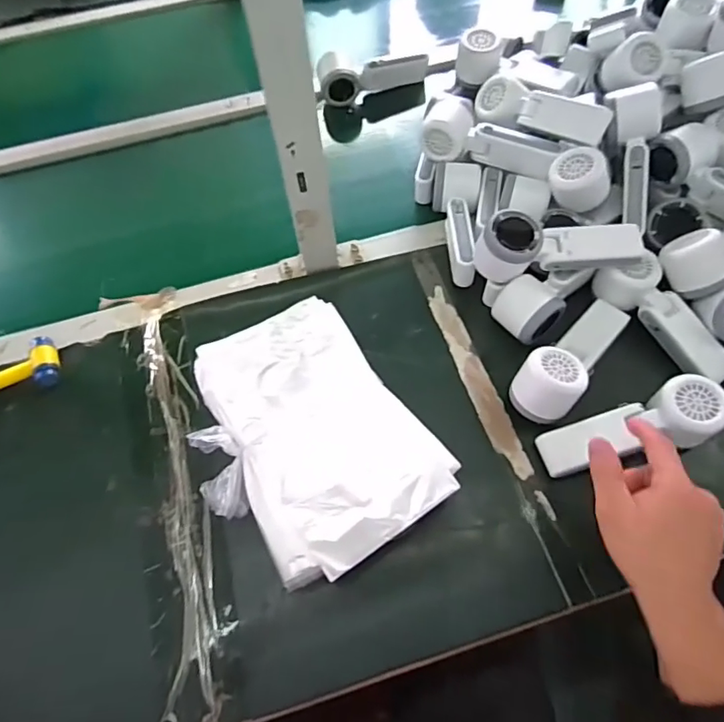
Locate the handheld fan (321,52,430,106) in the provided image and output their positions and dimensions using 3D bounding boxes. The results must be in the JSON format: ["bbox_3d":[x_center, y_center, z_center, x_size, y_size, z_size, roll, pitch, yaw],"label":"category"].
[{"bbox_3d":[0.013,-0.432,0.775,0.166,0.048,0.066,-23,63,-9],"label":"handheld fan"}]

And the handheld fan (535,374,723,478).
[{"bbox_3d":[0.247,0.059,0.477,0.166,0.054,0.057,-19,64,5],"label":"handheld fan"}]

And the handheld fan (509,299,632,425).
[{"bbox_3d":[0.209,-0.009,0.520,0.060,0.062,0.165,34,68,19],"label":"handheld fan"}]

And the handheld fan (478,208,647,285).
[{"bbox_3d":[0.201,-0.120,0.531,0.164,0.057,0.051,-5,61,0],"label":"handheld fan"}]

